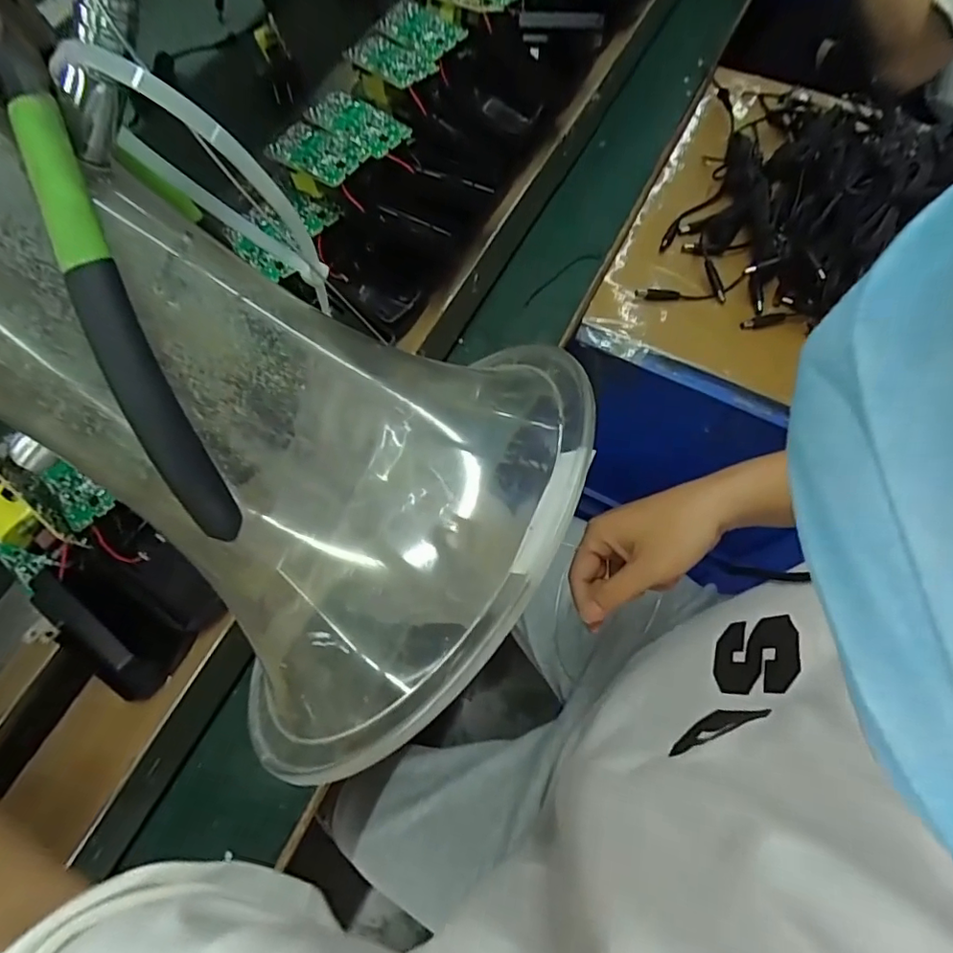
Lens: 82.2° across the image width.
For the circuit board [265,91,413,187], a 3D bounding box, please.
[{"bbox_3d":[-0.091,-0.223,0.359,0.065,0.008,0.073,35,73,13],"label":"circuit board"}]

